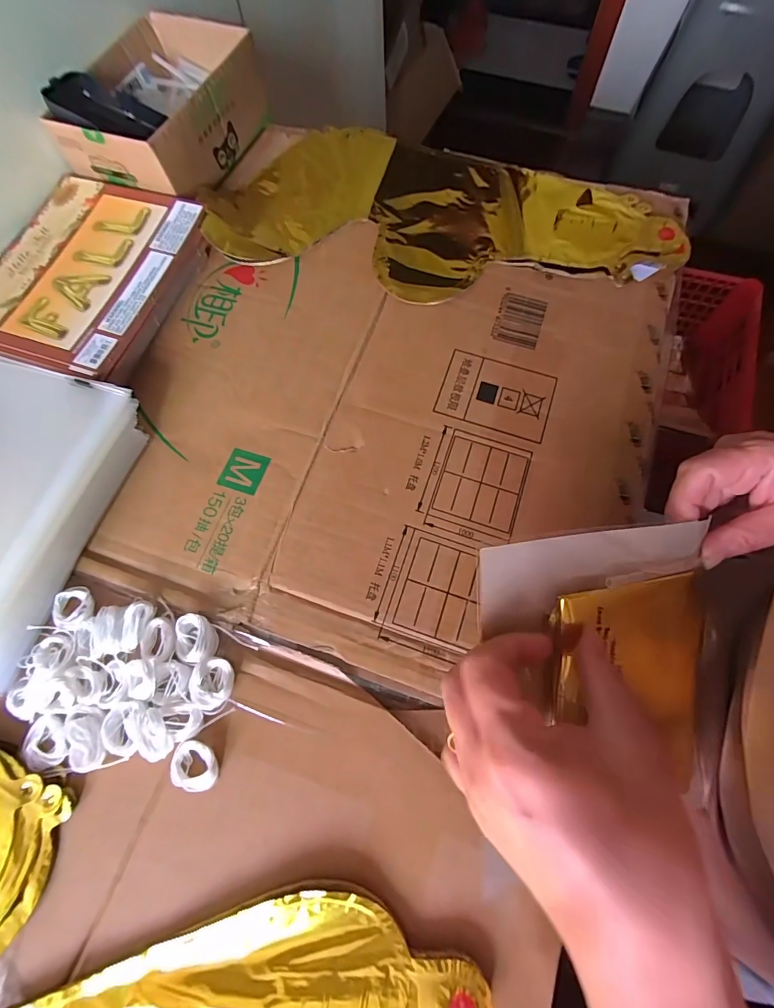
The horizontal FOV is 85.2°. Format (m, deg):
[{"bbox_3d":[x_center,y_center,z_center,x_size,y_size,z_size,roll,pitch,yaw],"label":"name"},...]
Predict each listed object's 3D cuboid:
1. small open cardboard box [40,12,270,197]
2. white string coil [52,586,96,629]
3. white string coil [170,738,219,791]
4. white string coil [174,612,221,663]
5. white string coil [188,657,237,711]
[{"bbox_3d":[-0.218,-0.389,0.420,0.137,0.068,0.186,22,73,9],"label":"small open cardboard box"},{"bbox_3d":[-0.223,0.074,0.299,0.023,0.012,0.030,-23,72,-6],"label":"white string coil"},{"bbox_3d":[-0.119,0.163,0.262,0.029,0.010,0.025,18,73,8],"label":"white string coil"},{"bbox_3d":[-0.130,0.091,0.287,0.027,0.010,0.030,-3,71,1],"label":"white string coil"},{"bbox_3d":[-0.114,0.118,0.277,0.028,0.012,0.029,-1,71,2],"label":"white string coil"}]

